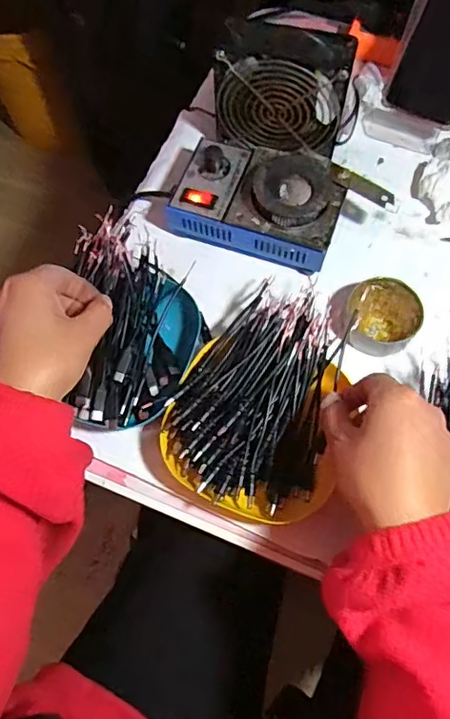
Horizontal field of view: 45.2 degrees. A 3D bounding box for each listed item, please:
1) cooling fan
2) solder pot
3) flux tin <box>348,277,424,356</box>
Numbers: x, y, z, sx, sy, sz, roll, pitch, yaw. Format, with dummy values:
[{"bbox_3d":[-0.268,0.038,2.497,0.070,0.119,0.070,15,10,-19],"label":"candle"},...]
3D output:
[{"bbox_3d":[0.053,-0.242,0.497,0.122,0.102,0.057,18,70,9],"label":"cooling fan"},{"bbox_3d":[0.031,-0.147,0.501,0.151,0.057,0.109,14,69,8],"label":"solder pot"},{"bbox_3d":[0.139,-0.039,0.471,0.055,0.026,0.062,3,68,3],"label":"flux tin"}]

